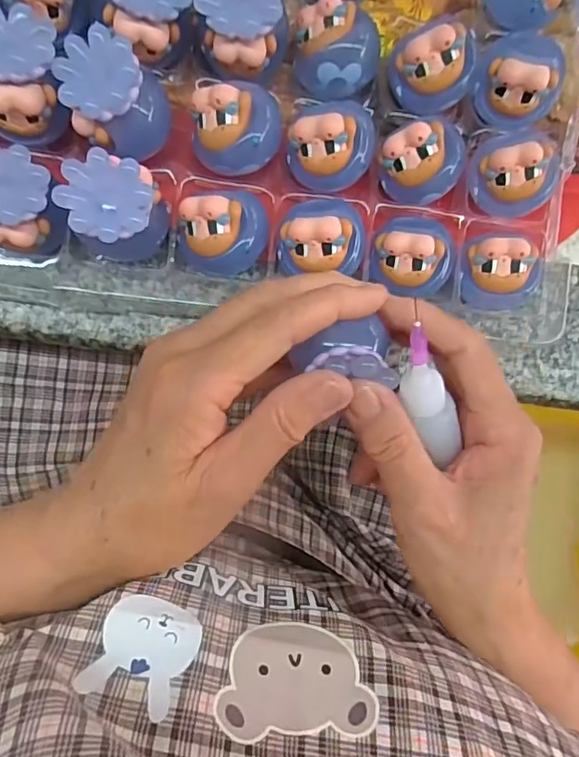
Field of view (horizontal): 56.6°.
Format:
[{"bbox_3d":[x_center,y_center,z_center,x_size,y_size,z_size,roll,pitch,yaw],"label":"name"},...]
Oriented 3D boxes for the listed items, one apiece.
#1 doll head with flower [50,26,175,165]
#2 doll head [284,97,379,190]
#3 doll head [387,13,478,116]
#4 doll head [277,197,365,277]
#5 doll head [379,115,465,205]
[{"bbox_3d":[-0.076,-0.120,0.229,0.043,0.034,0.038,29,87,-8],"label":"doll head with flower"},{"bbox_3d":[0.022,-0.109,0.250,0.041,0.032,0.034,-27,95,-6],"label":"doll head"},{"bbox_3d":[0.069,-0.146,0.254,0.036,0.028,0.030,-13,93,-7],"label":"doll head"},{"bbox_3d":[0.017,-0.067,0.247,0.042,0.025,0.034,-1,90,-8],"label":"doll head"},{"bbox_3d":[0.064,-0.104,0.259,0.035,0.026,0.034,0,91,-8],"label":"doll head"}]

